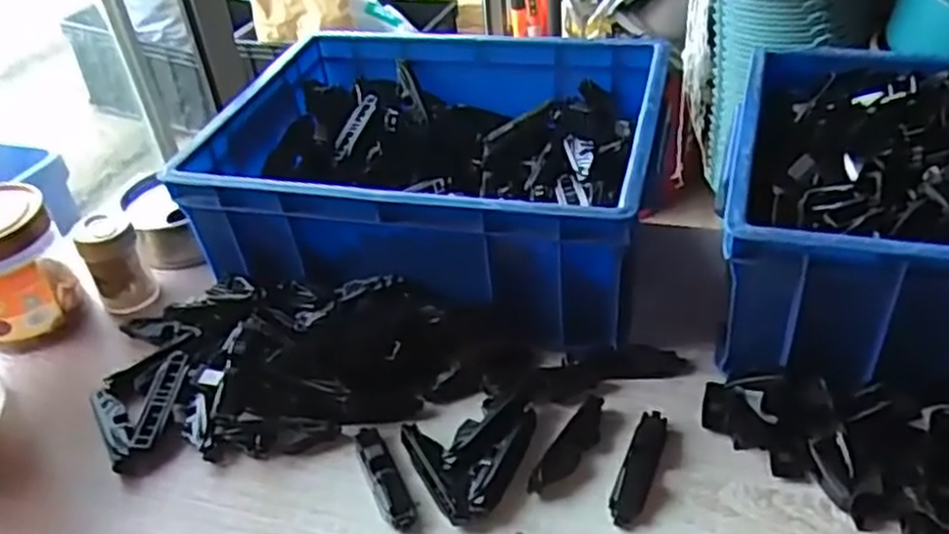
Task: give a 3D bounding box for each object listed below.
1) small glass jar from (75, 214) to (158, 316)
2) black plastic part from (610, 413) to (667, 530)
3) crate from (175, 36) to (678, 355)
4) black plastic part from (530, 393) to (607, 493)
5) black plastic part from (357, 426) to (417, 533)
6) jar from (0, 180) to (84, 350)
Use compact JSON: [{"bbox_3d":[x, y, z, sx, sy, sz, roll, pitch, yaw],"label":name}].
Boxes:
[{"bbox_3d":[-0.294,-0.004,0.641,0.044,0.076,0.042,-4,39,3],"label":"small glass jar"},{"bbox_3d":[0.100,0.122,0.476,0.020,0.010,0.078,14,42,23],"label":"black plastic part"},{"bbox_3d":[-0.027,-0.084,0.644,0.337,0.112,0.269,6,40,15],"label":"crate"},{"bbox_3d":[0.059,0.111,0.486,0.019,0.016,0.075,25,48,32],"label":"black plastic part"},{"bbox_3d":[-0.058,0.128,0.486,0.019,0.012,0.082,-20,41,-17],"label":"black plastic part"},{"bbox_3d":[-0.361,-0.002,0.604,0.082,0.102,0.068,-31,45,-28],"label":"jar"}]

